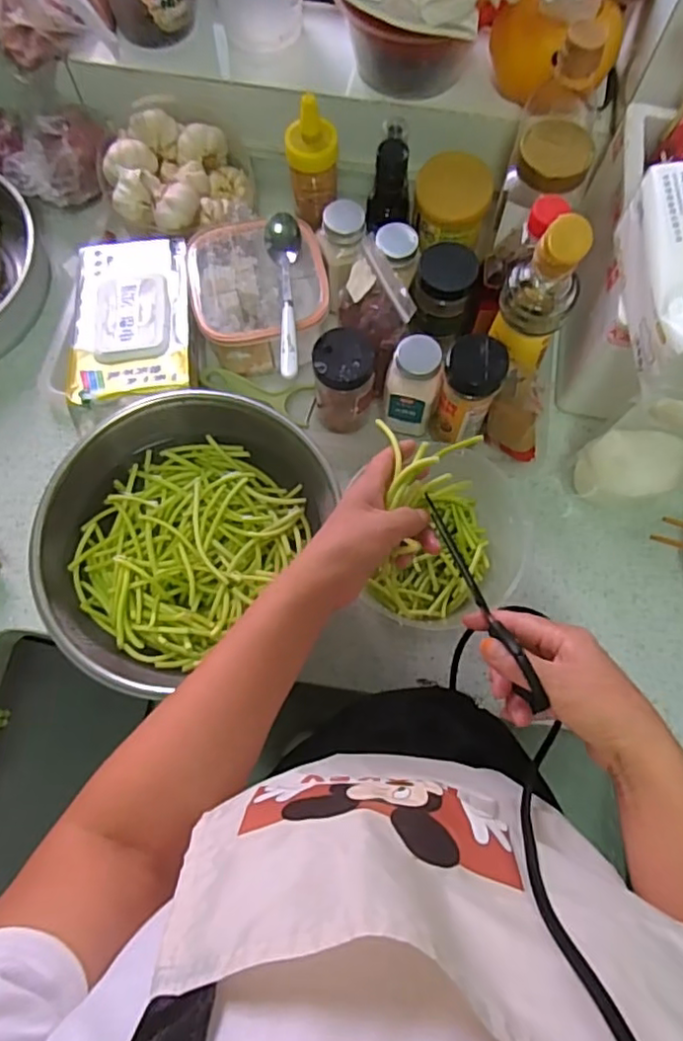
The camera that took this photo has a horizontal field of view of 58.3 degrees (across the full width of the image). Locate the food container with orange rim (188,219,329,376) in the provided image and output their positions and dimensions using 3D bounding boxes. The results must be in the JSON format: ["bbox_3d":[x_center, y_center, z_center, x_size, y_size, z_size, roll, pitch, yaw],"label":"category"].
[{"bbox_3d":[-0.085,-0.239,0.656,0.136,0.092,0.138,-11,73,-4],"label":"food container with orange rim"}]

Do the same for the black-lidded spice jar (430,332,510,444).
[{"bbox_3d":[0.118,-0.120,0.578,0.054,0.125,0.049,21,75,6],"label":"black-lidded spice jar"}]

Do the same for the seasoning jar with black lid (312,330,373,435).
[{"bbox_3d":[0.003,-0.137,0.617,0.056,0.110,0.056,0,74,0],"label":"seasoning jar with black lid"}]

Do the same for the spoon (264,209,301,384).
[{"bbox_3d":[-0.054,-0.216,0.595,0.033,0.030,0.175,-3,73,-1],"label":"spoon"}]

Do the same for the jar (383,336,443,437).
[{"bbox_3d":[0.070,-0.130,0.606,0.052,0.108,0.052,11,74,3],"label":"jar"}]

